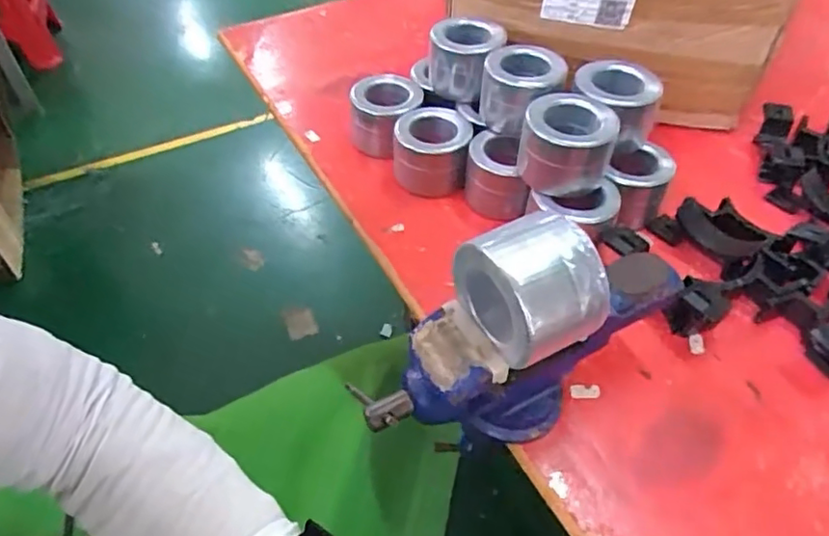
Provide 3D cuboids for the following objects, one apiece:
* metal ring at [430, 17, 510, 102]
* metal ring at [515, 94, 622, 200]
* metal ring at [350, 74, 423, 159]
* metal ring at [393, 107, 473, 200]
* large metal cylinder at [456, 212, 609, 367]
[{"bbox_3d":[0.048,-0.196,0.562,0.066,0.059,0.058,3,47,3],"label":"metal ring"},{"bbox_3d":[0.121,-0.098,0.473,0.069,0.054,0.068,0,47,0],"label":"metal ring"},{"bbox_3d":[-0.026,-0.153,0.589,0.068,0.058,0.070,0,47,0],"label":"metal ring"},{"bbox_3d":[0.017,-0.106,0.550,0.066,0.053,0.067,0,47,0],"label":"metal ring"},{"bbox_3d":[0.060,0.007,0.308,0.051,0.060,0.066,-25,52,-21],"label":"large metal cylinder"}]

